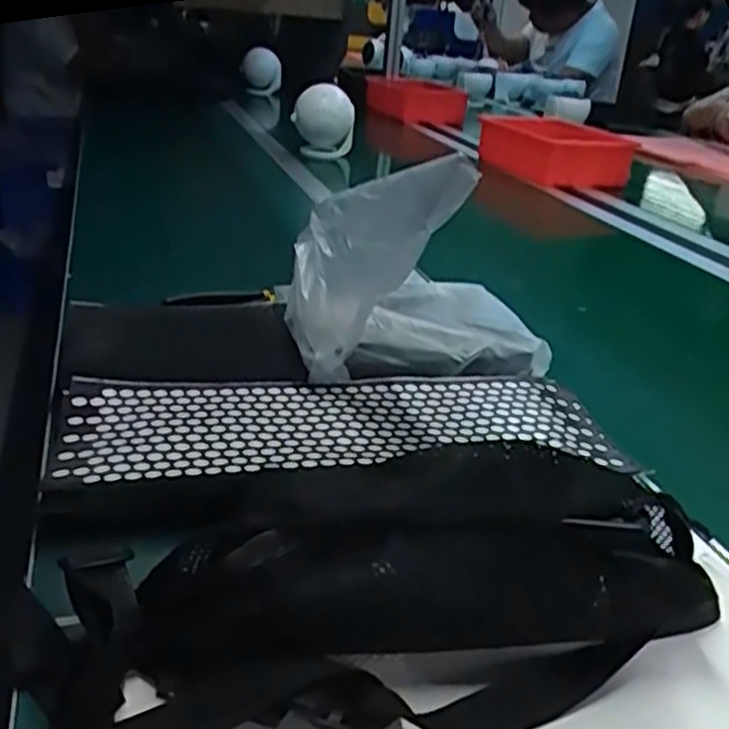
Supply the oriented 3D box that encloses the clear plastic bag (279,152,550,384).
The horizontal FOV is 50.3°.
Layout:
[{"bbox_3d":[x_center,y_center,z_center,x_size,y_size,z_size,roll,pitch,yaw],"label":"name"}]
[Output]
[{"bbox_3d":[0.053,-0.078,0.603,0.218,0.165,0.165,-17,34,-39],"label":"clear plastic bag"}]

